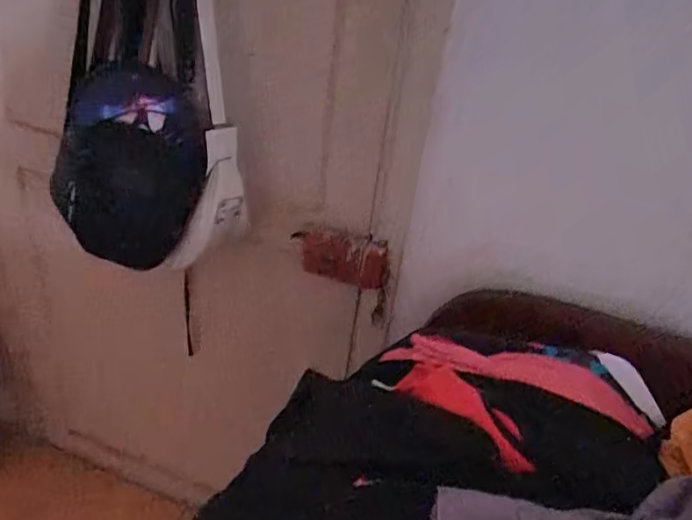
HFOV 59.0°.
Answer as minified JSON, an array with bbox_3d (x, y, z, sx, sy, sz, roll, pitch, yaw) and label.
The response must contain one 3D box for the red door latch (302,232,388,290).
[{"bbox_3d":[-0.002,0.002,1.041,0.145,0.094,0.023,10,34,3],"label":"red door latch"}]

